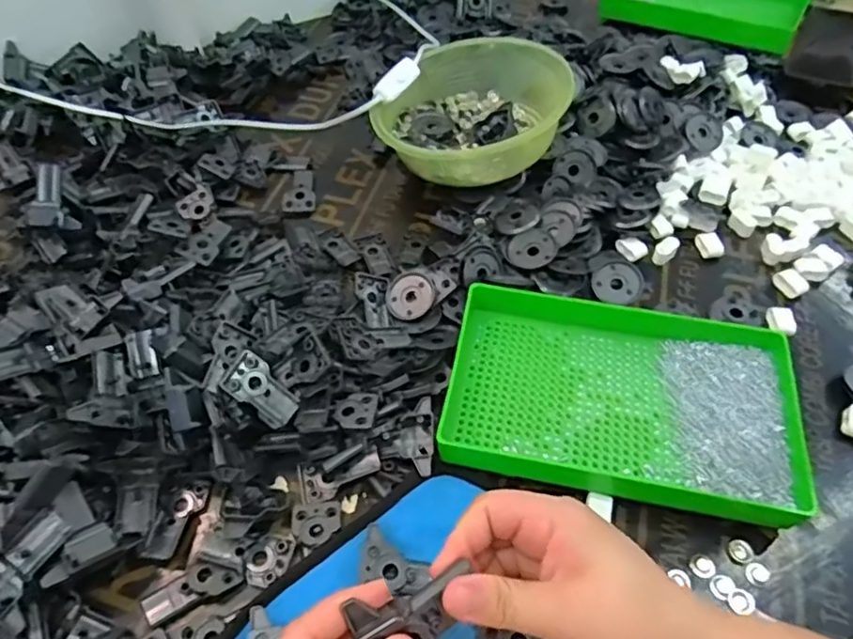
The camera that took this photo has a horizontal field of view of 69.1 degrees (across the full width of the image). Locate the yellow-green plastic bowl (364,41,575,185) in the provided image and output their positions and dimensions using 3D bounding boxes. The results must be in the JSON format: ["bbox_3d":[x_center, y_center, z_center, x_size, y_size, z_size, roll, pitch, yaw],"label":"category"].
[{"bbox_3d":[0.048,-0.206,0.627,0.170,0.088,0.185,-1,53,1],"label":"yellow-green plastic bowl"}]

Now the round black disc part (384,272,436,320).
[{"bbox_3d":[-0.014,-0.020,0.535,0.045,0.008,0.043,-6,68,14],"label":"round black disc part"}]

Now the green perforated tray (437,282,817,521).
[{"bbox_3d":[0.141,0.054,0.464,0.241,0.033,0.156,9,54,8],"label":"green perforated tray"}]

